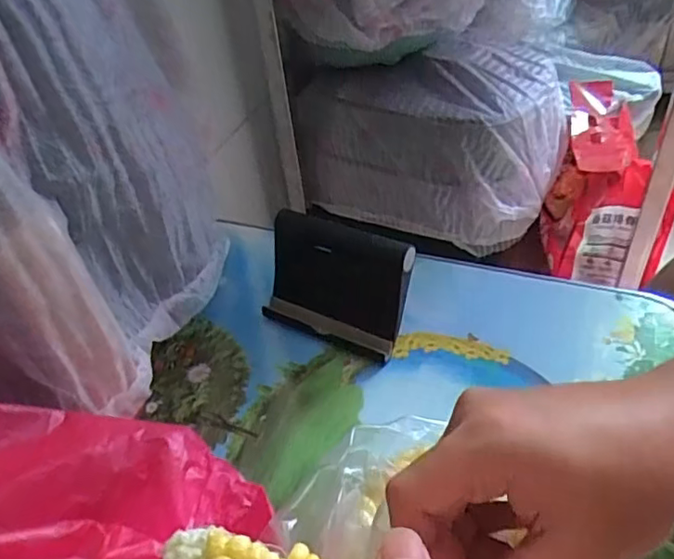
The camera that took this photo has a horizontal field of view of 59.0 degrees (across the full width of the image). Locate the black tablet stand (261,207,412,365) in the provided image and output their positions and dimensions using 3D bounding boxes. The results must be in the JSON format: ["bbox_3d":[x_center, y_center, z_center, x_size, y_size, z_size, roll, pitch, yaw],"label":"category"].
[{"bbox_3d":[-0.002,0.003,0.393,0.097,0.073,0.040,20,49,26],"label":"black tablet stand"}]

